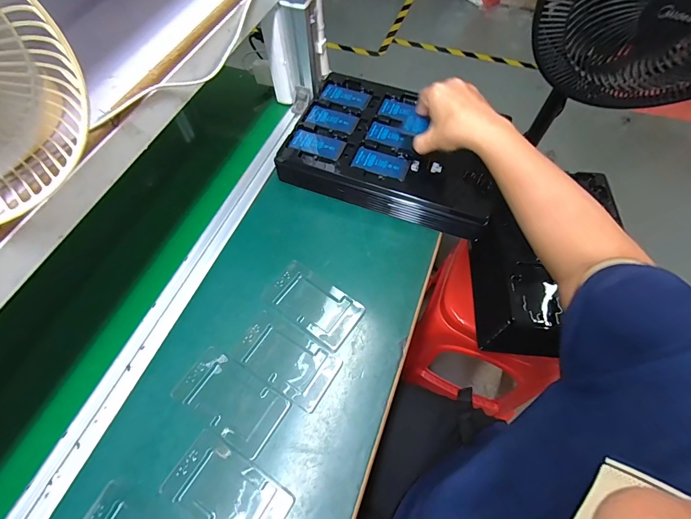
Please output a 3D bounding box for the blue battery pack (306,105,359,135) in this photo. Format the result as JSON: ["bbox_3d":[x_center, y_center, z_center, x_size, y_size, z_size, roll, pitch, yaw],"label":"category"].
[{"bbox_3d":[-0.021,-0.236,0.596,0.082,0.005,0.043,21,64,11],"label":"blue battery pack"}]

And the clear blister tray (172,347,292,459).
[{"bbox_3d":[-0.137,0.167,0.424,0.128,0.007,0.071,31,66,15],"label":"clear blister tray"}]

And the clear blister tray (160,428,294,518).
[{"bbox_3d":[-0.127,0.251,0.377,0.126,0.008,0.074,30,66,15],"label":"clear blister tray"}]

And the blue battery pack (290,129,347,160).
[{"bbox_3d":[-0.045,-0.186,0.572,0.086,0.006,0.046,21,64,11],"label":"blue battery pack"}]

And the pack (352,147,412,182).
[{"bbox_3d":[0.055,-0.147,0.551,0.083,0.008,0.038,22,64,11],"label":"pack"}]

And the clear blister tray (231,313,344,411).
[{"bbox_3d":[-0.075,0.127,0.450,0.127,0.008,0.070,30,66,15],"label":"clear blister tray"}]

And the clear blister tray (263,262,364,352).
[{"bbox_3d":[-0.045,0.060,0.484,0.127,0.006,0.073,33,67,16],"label":"clear blister tray"}]

